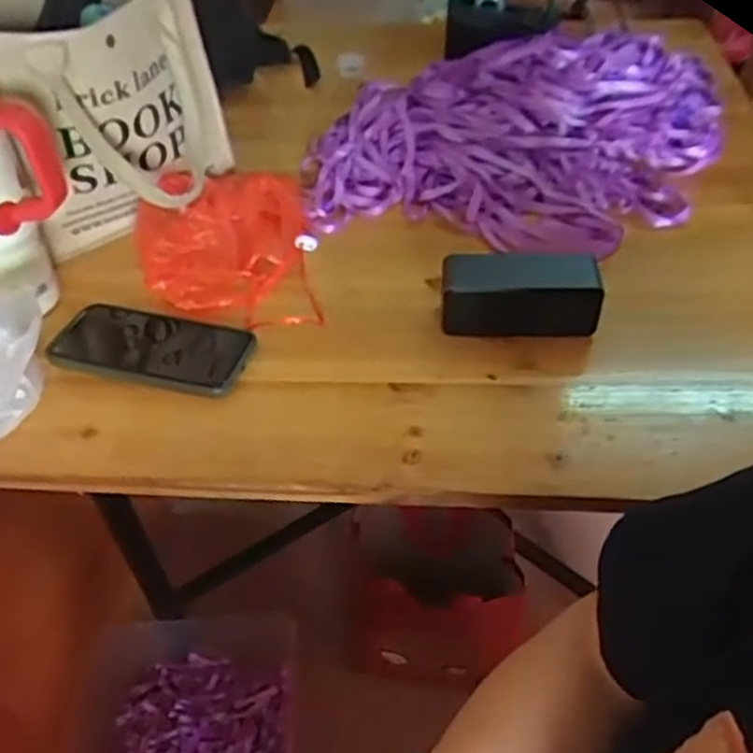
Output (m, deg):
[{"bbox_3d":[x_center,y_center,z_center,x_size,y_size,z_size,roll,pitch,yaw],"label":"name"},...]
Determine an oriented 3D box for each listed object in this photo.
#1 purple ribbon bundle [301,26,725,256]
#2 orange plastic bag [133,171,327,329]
[{"bbox_3d":[0.155,-0.287,0.809,0.433,0.105,0.375,10,47,12],"label":"purple ribbon bundle"},{"bbox_3d":[-0.142,-0.118,0.697,0.158,0.049,0.213,-7,46,-5],"label":"orange plastic bag"}]

